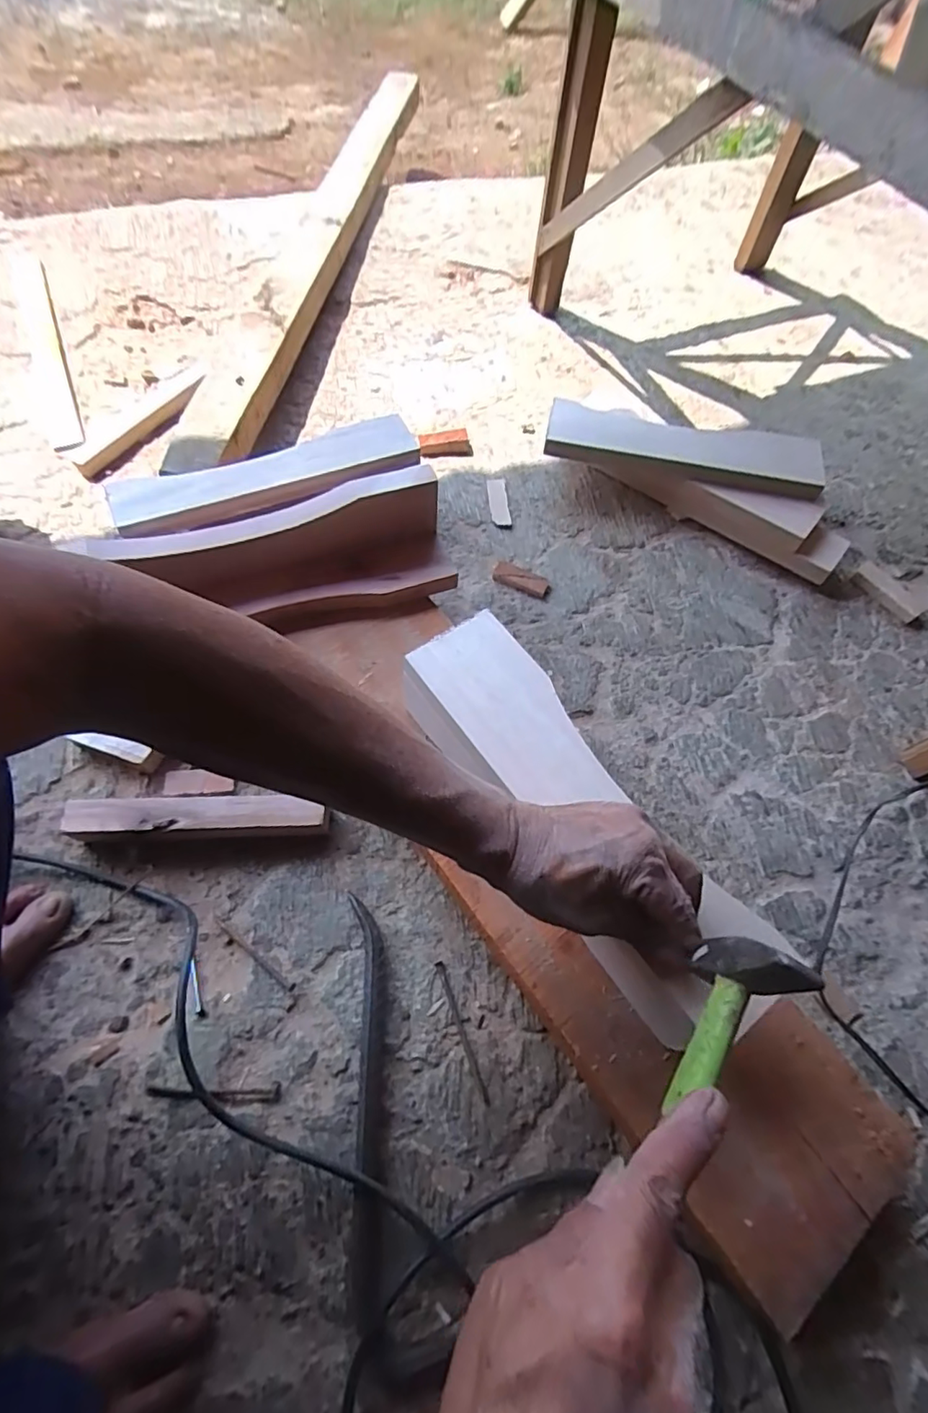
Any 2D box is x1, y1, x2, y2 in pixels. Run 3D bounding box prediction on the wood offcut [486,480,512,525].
[{"bbox_3d":[0.044,-0.263,0.725,0.024,0.005,0.079,-4,63,-4],"label":"wood offcut"}]

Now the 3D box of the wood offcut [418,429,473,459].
[{"bbox_3d":[-0.025,-0.350,0.760,0.069,0.025,0.029,-10,64,-7],"label":"wood offcut"}]

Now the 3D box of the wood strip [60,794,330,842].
[{"bbox_3d":[-0.236,0.101,0.510,0.220,0.040,0.030,-1,63,-3],"label":"wood strip"}]

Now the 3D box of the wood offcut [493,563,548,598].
[{"bbox_3d":[0.067,-0.150,0.668,0.067,0.010,0.026,28,65,12],"label":"wood offcut"}]

